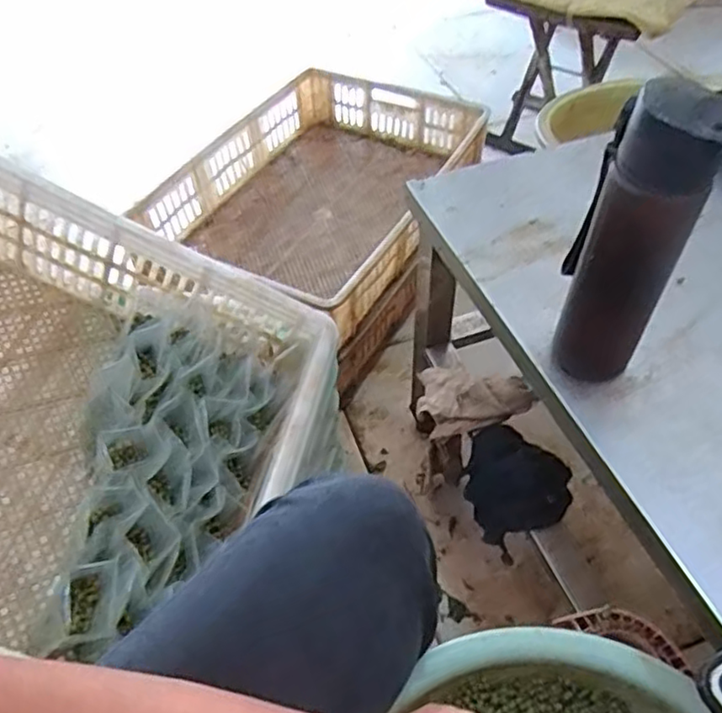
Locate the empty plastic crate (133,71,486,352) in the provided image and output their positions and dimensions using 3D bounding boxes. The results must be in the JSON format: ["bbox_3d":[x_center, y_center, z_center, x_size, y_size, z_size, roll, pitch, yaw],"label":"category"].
[{"bbox_3d":[-0.060,-0.314,1.187,0.426,0.123,0.617,23,54,20],"label":"empty plastic crate"}]

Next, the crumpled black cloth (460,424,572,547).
[{"bbox_3d":[0.180,0.151,0.763,0.121,0.082,0.112,23,54,20],"label":"crumpled black cloth"}]

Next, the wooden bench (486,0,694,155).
[{"bbox_3d":[0.493,-0.698,1.518,0.414,0.333,0.276,33,58,26],"label":"wooden bench"}]

